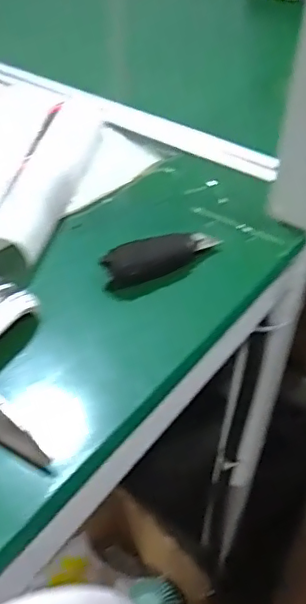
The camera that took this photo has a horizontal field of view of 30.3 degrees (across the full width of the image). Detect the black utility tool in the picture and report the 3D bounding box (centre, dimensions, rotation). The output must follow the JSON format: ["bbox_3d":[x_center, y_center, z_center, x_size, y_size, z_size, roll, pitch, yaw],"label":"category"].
[{"bbox_3d":[0.007,-0.037,0.422,0.095,0.025,0.020,-26,49,-27],"label":"black utility tool"}]

